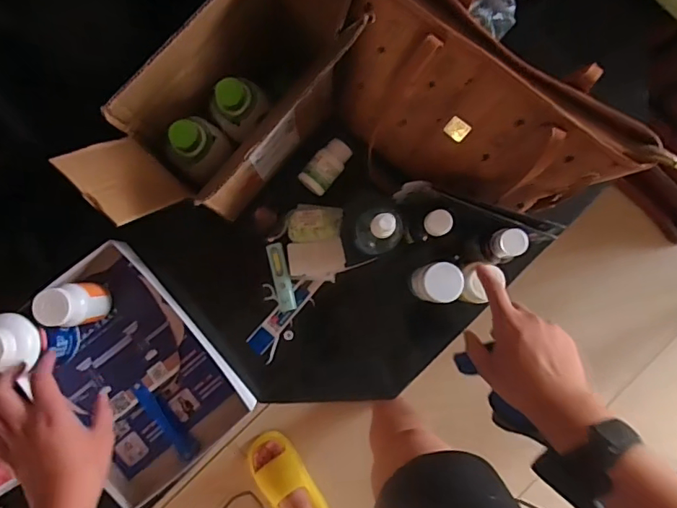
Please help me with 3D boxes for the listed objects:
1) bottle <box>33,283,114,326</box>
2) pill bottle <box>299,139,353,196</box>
[{"bbox_3d":[-0.322,0.062,0.622,0.047,0.117,0.049,0,88,-2],"label":"bottle"},{"bbox_3d":[-0.016,-0.116,0.674,0.042,0.045,0.075,36,87,-1],"label":"pill bottle"}]

